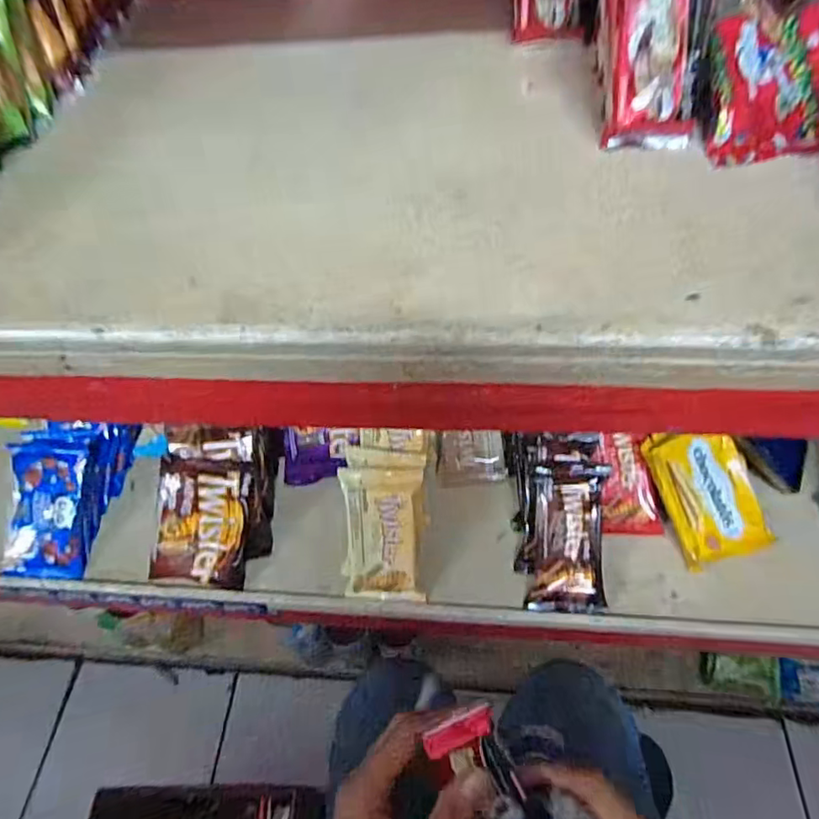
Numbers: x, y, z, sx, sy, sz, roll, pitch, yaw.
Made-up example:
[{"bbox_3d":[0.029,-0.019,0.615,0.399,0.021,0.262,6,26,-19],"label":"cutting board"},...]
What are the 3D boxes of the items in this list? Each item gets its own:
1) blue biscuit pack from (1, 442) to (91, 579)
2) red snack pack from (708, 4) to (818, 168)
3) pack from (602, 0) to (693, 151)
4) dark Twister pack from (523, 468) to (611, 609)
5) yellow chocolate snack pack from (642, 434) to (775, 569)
[{"bbox_3d":[-0.396,0.109,0.610,0.079,0.029,0.143,1,92,-2],"label":"blue biscuit pack"},{"bbox_3d":[0.177,-0.157,0.273,0.058,0.065,0.007,-7,10,3],"label":"red snack pack"},{"bbox_3d":[0.117,-0.171,0.265,0.040,0.087,0.015,-9,26,-1],"label":"pack"},{"bbox_3d":[0.153,0.123,0.537,0.068,0.020,0.139,3,86,8],"label":"dark Twister pack"},{"bbox_3d":[0.296,0.079,0.554,0.099,0.011,0.130,-18,83,-13],"label":"yellow chocolate snack pack"}]

